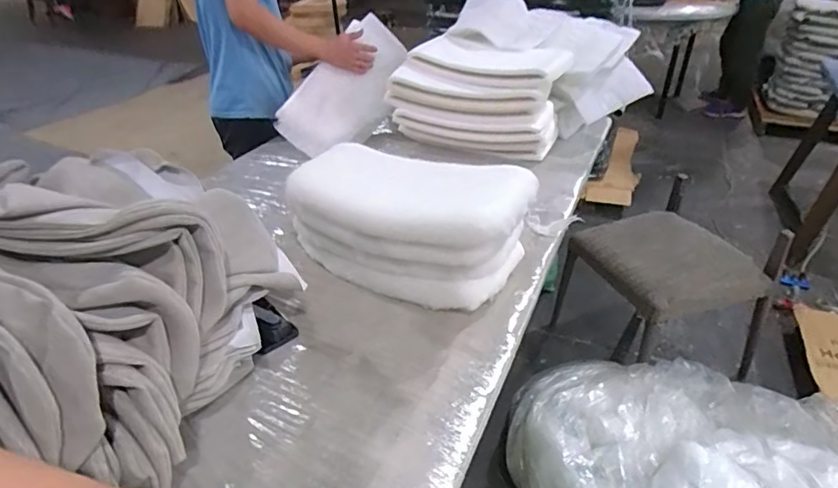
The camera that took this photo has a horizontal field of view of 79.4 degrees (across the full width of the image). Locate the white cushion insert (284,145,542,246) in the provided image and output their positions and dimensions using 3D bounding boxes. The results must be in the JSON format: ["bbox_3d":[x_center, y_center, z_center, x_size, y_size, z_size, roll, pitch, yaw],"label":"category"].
[{"bbox_3d":[-0.038,-0.096,0.966,0.486,0.080,0.205,15,37,23],"label":"white cushion insert"}]

